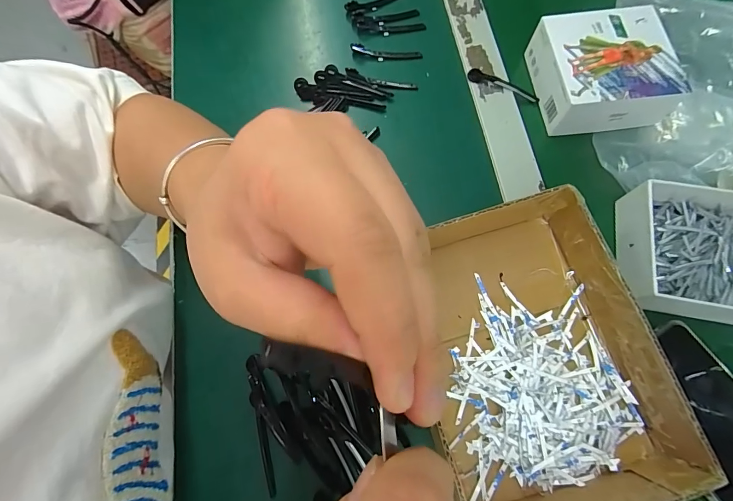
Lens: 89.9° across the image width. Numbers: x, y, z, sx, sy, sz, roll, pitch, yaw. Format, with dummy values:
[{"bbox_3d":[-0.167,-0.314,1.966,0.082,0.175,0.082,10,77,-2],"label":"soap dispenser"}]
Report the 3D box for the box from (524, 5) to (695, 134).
[{"bbox_3d":[0.224,-0.172,0.348,0.109,0.039,0.101,-6,73,0],"label":"box"}]

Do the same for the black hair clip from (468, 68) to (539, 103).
[{"bbox_3d":[0.139,-0.168,0.371,0.075,0.004,0.013,23,75,8],"label":"black hair clip"}]

